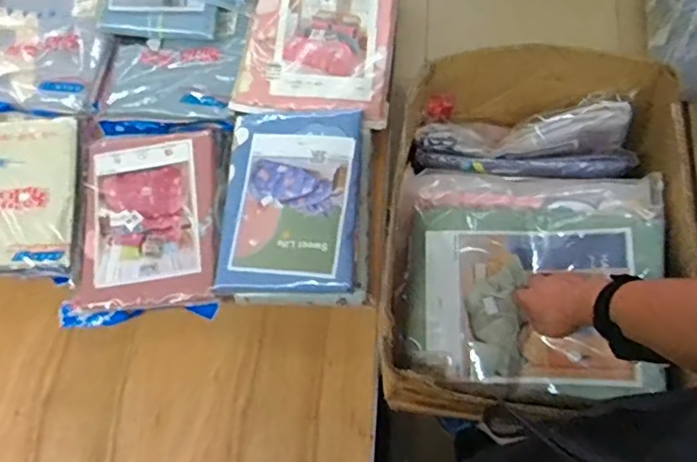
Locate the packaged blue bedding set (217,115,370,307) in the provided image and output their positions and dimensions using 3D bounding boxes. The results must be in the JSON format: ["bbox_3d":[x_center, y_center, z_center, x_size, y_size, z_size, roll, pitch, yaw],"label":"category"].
[{"bbox_3d":[-0.099,-0.054,1.144,0.270,0.049,0.357,2,72,3],"label":"packaged blue bedding set"}]

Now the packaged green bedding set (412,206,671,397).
[{"bbox_3d":[0.254,0.088,0.820,0.326,0.057,0.249,0,72,2],"label":"packaged green bedding set"}]

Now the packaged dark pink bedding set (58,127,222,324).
[{"bbox_3d":[-0.385,-0.015,1.181,0.271,0.051,0.378,-1,72,2],"label":"packaged dark pink bedding set"}]

